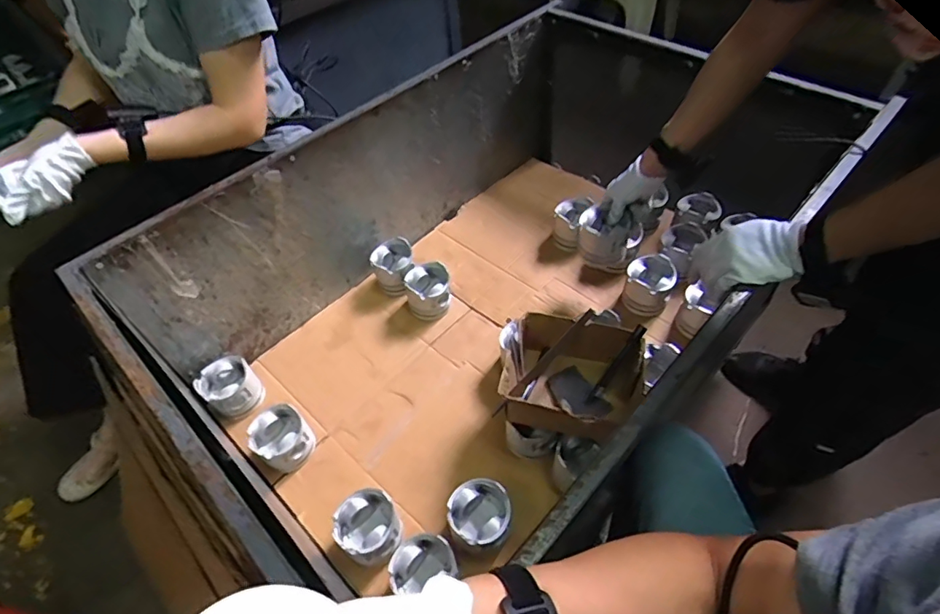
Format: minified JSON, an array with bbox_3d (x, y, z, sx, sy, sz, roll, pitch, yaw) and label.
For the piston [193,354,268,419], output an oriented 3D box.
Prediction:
[{"bbox_3d":[-0.445,0.152,0.975,0.095,0.077,0.090,-3,51,3],"label":"piston"}]

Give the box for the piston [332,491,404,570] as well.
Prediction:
[{"bbox_3d":[-0.152,0.341,0.794,0.093,0.074,0.095,-3,51,3],"label":"piston"}]

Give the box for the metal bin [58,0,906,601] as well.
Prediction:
[{"bbox_3d":[0.038,-0.079,0.942,1.055,0.379,0.647,-38,58,-24],"label":"metal bin"}]

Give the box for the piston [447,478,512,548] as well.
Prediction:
[{"bbox_3d":[0.017,0.320,0.792,0.088,0.073,0.091,-3,51,3],"label":"piston"}]

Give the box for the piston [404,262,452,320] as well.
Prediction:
[{"bbox_3d":[-0.087,-0.032,1.094,0.092,0.075,0.087,-5,51,1],"label":"piston"}]

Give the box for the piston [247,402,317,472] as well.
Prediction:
[{"bbox_3d":[-0.320,0.228,0.899,0.092,0.075,0.095,-3,51,3],"label":"piston"}]

